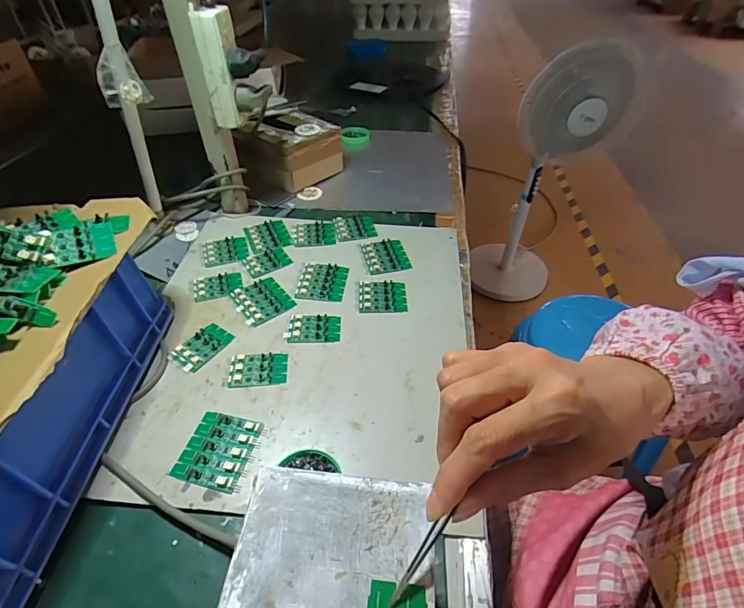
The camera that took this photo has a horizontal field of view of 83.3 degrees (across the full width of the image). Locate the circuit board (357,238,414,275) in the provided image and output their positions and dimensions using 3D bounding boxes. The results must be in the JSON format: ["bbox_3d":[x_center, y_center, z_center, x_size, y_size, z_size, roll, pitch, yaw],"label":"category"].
[{"bbox_3d":[0.018,-0.072,0.610,0.067,0.005,0.070,-10,46,-9],"label":"circuit board"}]

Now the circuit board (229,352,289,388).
[{"bbox_3d":[-0.127,0.071,0.467,0.061,0.006,0.043,-4,45,-3],"label":"circuit board"}]

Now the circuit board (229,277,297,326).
[{"bbox_3d":[-0.143,-0.006,0.542,0.063,0.004,0.071,-28,52,-25],"label":"circuit board"}]

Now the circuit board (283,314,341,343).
[{"bbox_3d":[-0.072,0.028,0.511,0.065,0.007,0.042,-2,45,-2],"label":"circuit board"}]

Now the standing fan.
[{"bbox_3d":[0.588,-0.404,1.433,0.352,0.847,0.351,19,47,19],"label":"standing fan"}]

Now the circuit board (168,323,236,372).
[{"bbox_3d":[-0.198,0.048,0.489,0.043,0.006,0.065,27,51,25],"label":"circuit board"}]

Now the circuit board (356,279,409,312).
[{"bbox_3d":[0.012,-0.013,0.551,0.066,0.008,0.054,-2,45,-2],"label":"circuit board"}]

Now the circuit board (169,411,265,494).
[{"bbox_3d":[-0.147,0.138,0.401,0.066,0.005,0.069,11,46,11],"label":"circuit board"}]

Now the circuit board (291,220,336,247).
[{"bbox_3d":[-0.090,-0.110,0.644,0.065,0.005,0.057,-4,45,-4],"label":"circuit board"}]

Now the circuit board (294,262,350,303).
[{"bbox_3d":[-0.067,-0.031,0.570,0.062,0.008,0.068,4,45,4],"label":"circuit board"}]

